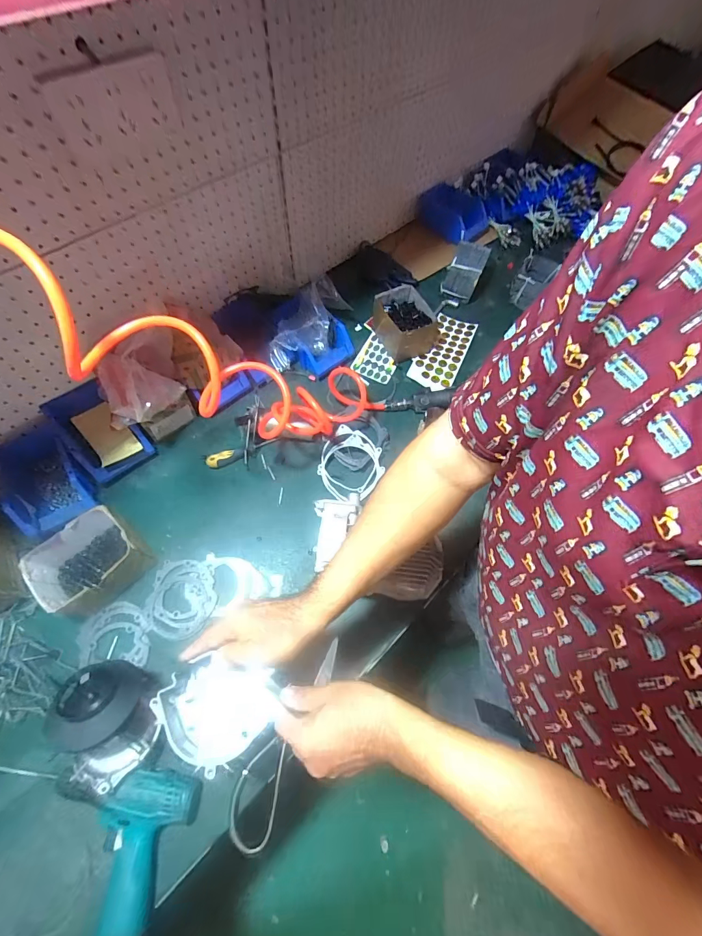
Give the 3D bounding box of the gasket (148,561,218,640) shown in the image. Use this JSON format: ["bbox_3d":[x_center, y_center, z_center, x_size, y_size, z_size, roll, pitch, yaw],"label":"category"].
[{"bbox_3d":[-0.288,0.224,0.656,0.103,0.004,0.127,-1,61,-4],"label":"gasket"}]

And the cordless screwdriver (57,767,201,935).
[{"bbox_3d":[-0.321,0.508,0.495,0.183,0.056,0.195,11,61,3],"label":"cordless screwdriver"}]

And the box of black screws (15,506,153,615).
[{"bbox_3d":[-0.432,0.155,0.633,0.147,0.096,0.135,-37,69,-21],"label":"box of black screws"}]

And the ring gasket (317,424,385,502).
[{"bbox_3d":[-0.001,-0.005,0.765,0.128,0.010,0.132,0,84,1],"label":"ring gasket"}]

